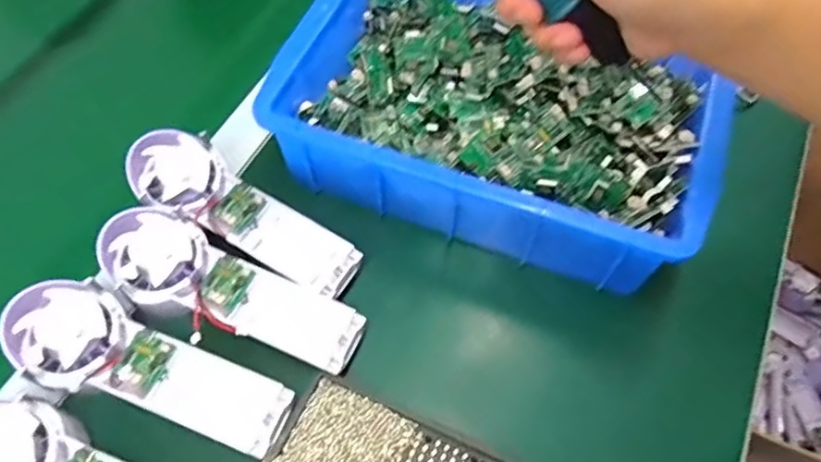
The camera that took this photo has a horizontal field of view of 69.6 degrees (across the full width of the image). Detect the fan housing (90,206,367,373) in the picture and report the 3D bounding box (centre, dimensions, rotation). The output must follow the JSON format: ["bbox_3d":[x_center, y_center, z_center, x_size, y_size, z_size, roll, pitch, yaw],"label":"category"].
[{"bbox_3d":[-0.118,0.039,0.380,0.172,0.032,0.061,25,62,14],"label":"fan housing"}]

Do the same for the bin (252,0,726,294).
[{"bbox_3d":[0.059,-0.090,0.442,0.288,0.084,0.192,19,61,11],"label":"bin"}]

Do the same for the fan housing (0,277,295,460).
[{"bbox_3d":[-0.162,0.079,0.355,0.180,0.027,0.062,20,61,11],"label":"fan housing"}]

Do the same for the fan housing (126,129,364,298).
[{"bbox_3d":[-0.119,-0.015,0.421,0.177,0.022,0.060,31,63,3],"label":"fan housing"}]

